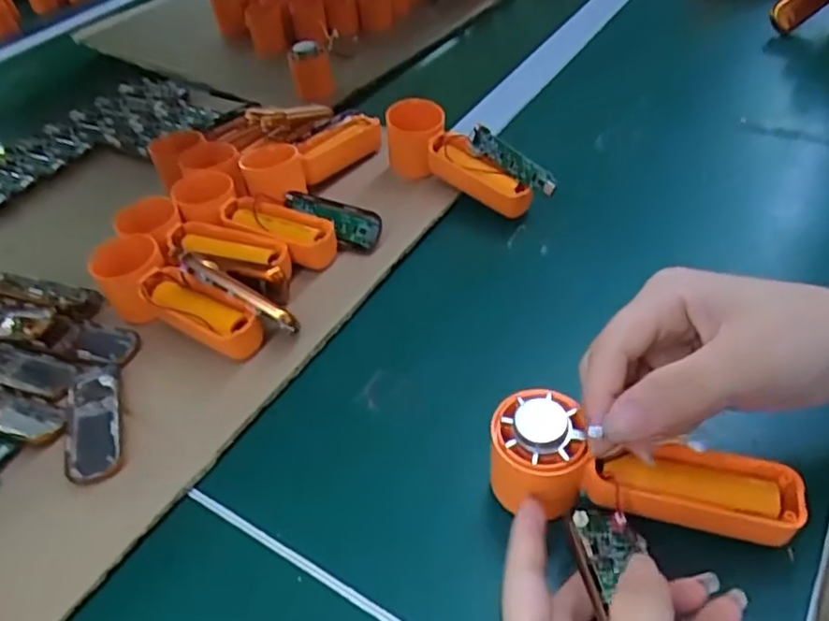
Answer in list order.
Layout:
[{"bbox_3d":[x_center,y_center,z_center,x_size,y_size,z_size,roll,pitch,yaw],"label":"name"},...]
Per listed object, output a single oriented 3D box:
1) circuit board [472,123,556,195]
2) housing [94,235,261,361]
[{"bbox_3d":[0.069,-0.106,0.460,0.011,0.018,0.077,-36,64,-26],"label":"circuit board"},{"bbox_3d":[-0.147,-0.005,0.408,0.120,0.047,0.039,23,52,27],"label":"housing"}]

